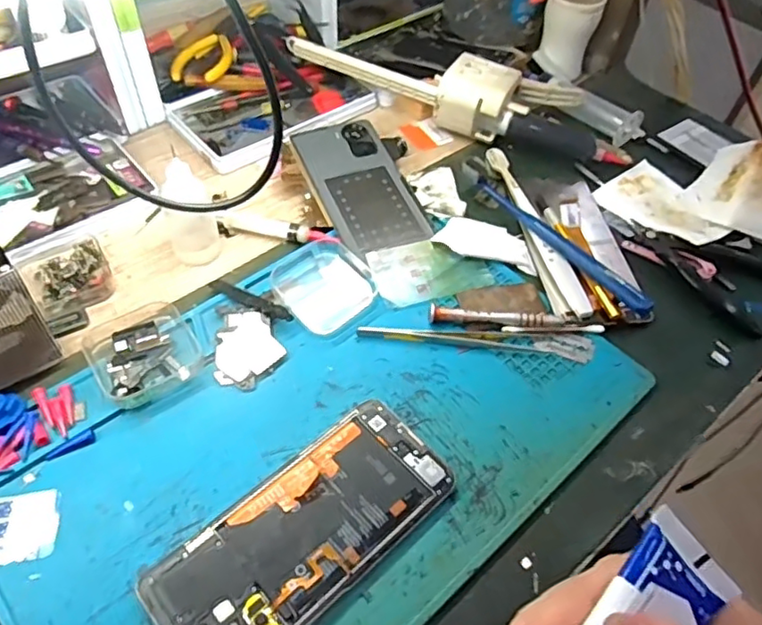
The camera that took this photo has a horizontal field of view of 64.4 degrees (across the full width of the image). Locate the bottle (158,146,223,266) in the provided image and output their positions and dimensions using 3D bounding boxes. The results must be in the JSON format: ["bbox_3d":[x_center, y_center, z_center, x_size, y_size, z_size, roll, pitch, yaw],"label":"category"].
[{"bbox_3d":[-0.139,-0.074,0.435,0.035,0.074,0.034,-17,55,-16],"label":"bottle"}]

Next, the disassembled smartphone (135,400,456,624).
[{"bbox_3d":[-0.040,0.118,0.328,0.163,0.011,0.074,-35,61,-27],"label":"disassembled smartphone"}]

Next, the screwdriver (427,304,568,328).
[{"bbox_3d":[0.082,0.002,0.425,0.095,0.012,0.014,6,52,1],"label":"screwdriver"}]

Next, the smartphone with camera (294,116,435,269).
[{"bbox_3d":[-0.018,-0.108,0.505,0.073,0.012,0.151,-17,55,-16],"label":"smartphone with camera"}]

